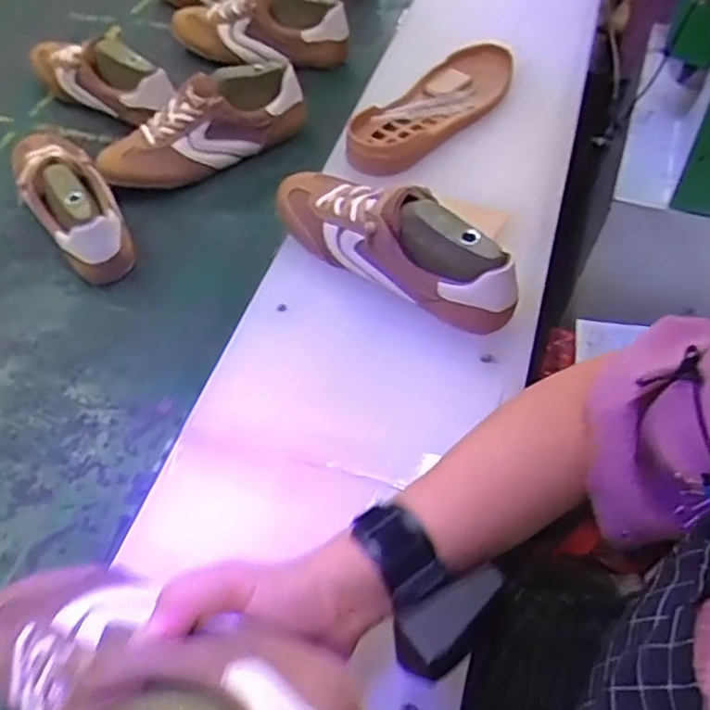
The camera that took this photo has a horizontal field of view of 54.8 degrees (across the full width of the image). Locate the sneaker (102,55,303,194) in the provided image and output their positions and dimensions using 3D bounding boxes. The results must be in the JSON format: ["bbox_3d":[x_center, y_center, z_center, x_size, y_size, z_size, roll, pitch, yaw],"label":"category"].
[{"bbox_3d":[-0.184,-0.278,0.818,0.252,0.092,0.082,-24,55,-15],"label":"sneaker"}]

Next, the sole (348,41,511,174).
[{"bbox_3d":[0.090,-0.279,0.757,0.092,0.033,0.260,32,60,24],"label":"sole"}]

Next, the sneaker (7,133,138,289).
[{"bbox_3d":[-0.315,-0.182,0.743,0.080,0.085,0.259,-27,56,-17],"label":"sneaker"}]

